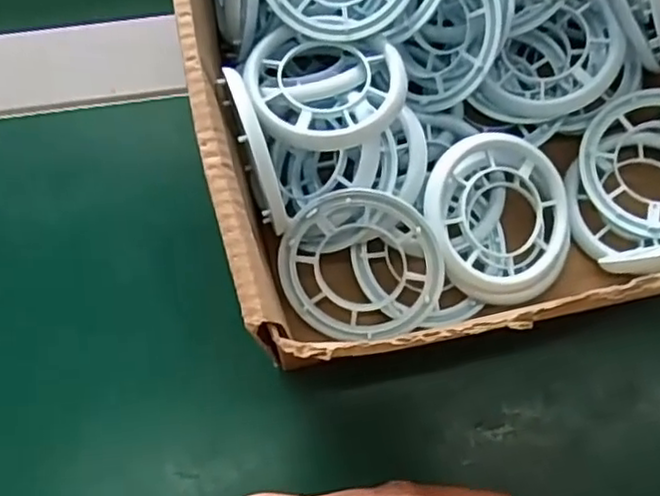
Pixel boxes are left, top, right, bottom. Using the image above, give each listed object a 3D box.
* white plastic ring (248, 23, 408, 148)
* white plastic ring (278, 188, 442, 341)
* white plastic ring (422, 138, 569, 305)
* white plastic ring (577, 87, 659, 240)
[{"bbox_3d":[-0.002,-0.055,0.239,0.056,0.010,0.045,9,72,3],"label":"white plastic ring"},{"bbox_3d":[0.011,0.006,0.242,0.056,0.006,0.055,3,111,8],"label":"white plastic ring"},{"bbox_3d":[0.062,-0.011,0.250,0.057,0.014,0.057,39,77,-9],"label":"white plastic ring"},{"bbox_3d":[0.125,-0.033,0.254,0.055,0.007,0.056,0,72,0],"label":"white plastic ring"}]

